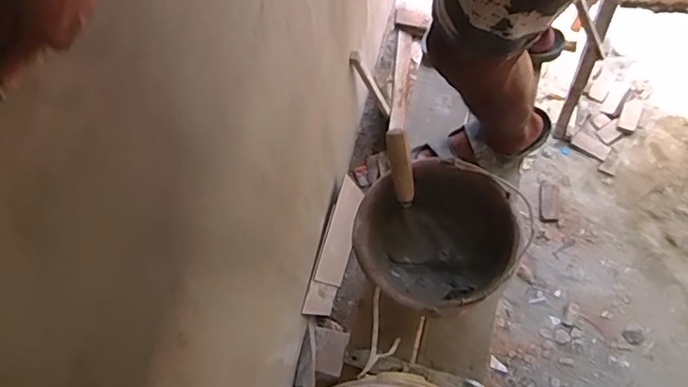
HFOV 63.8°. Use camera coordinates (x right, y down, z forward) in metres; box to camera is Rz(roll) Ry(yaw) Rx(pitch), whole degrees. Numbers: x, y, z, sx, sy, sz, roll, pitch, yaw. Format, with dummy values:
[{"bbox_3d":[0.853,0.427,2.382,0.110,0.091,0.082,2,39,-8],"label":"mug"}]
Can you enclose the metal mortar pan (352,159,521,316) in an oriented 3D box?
[{"bbox_3d":[0.147,0.068,0.894,0.240,0.110,0.243,28,78,9],"label":"metal mortar pan"}]

